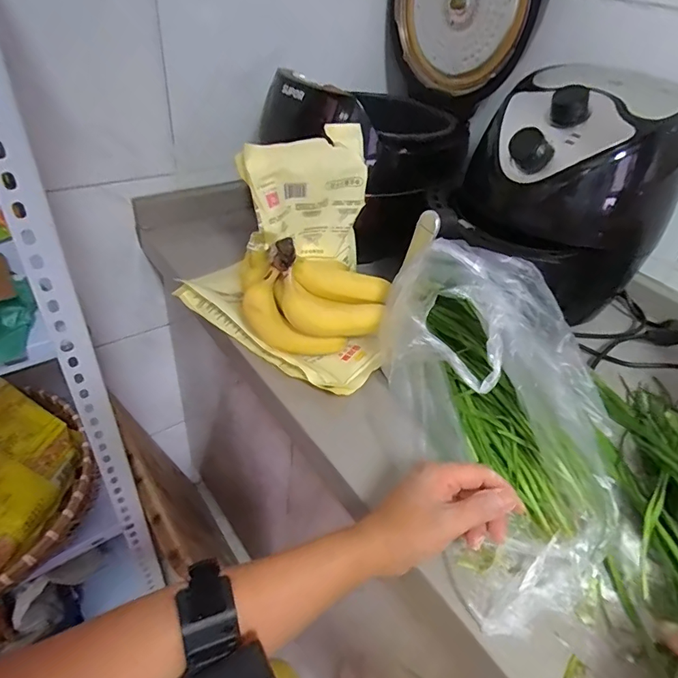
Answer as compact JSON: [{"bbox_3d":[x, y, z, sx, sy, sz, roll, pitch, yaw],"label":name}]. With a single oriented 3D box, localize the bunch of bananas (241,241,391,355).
[{"bbox_3d":[-0.024,-0.053,0.540,0.169,0.129,0.068,-3,41,-12],"label":"bunch of bananas"}]

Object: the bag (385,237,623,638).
[{"bbox_3d":[0.182,0.052,0.457,0.225,0.149,0.335,-6,42,-15],"label":"bag"}]

